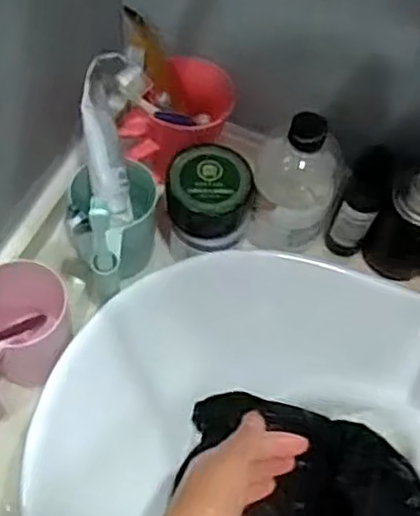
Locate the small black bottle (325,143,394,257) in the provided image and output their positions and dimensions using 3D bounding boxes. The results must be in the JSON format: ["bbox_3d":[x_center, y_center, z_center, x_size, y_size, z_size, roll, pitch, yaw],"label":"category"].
[{"bbox_3d":[0.137,-0.049,0.631,0.035,0.138,0.029,24,62,9],"label":"small black bottle"}]

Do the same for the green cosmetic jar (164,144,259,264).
[{"bbox_3d":[0.000,-0.053,0.629,0.074,0.077,0.074,2,61,-3],"label":"green cosmetic jar"}]

